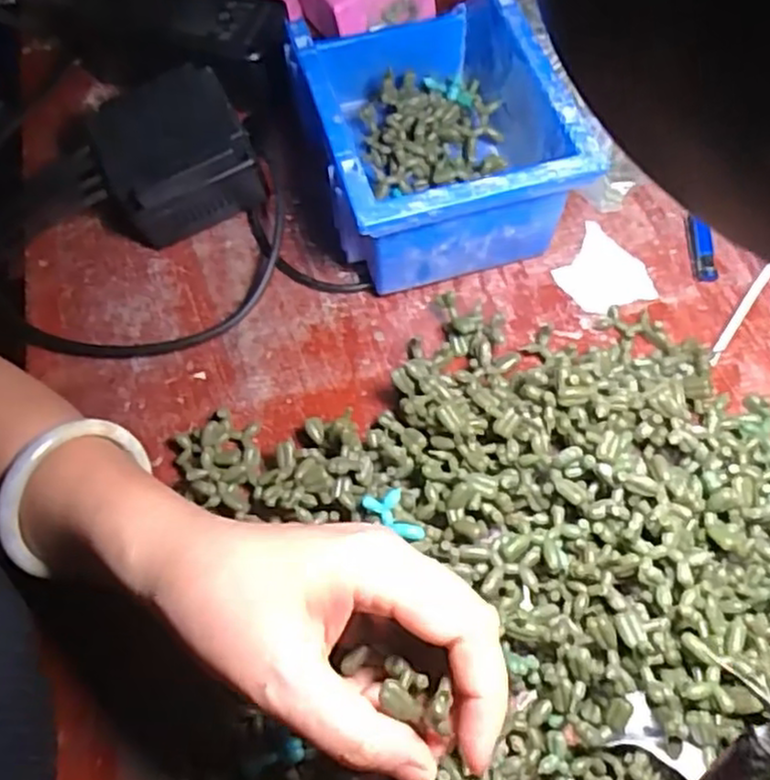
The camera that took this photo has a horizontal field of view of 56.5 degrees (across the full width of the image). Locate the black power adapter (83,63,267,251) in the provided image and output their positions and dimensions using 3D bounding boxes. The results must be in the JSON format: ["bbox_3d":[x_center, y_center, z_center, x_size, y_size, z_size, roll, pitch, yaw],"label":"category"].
[{"bbox_3d":[-0.120,-0.130,0.414,0.081,0.054,0.061,-25,66,-7],"label":"black power adapter"}]

